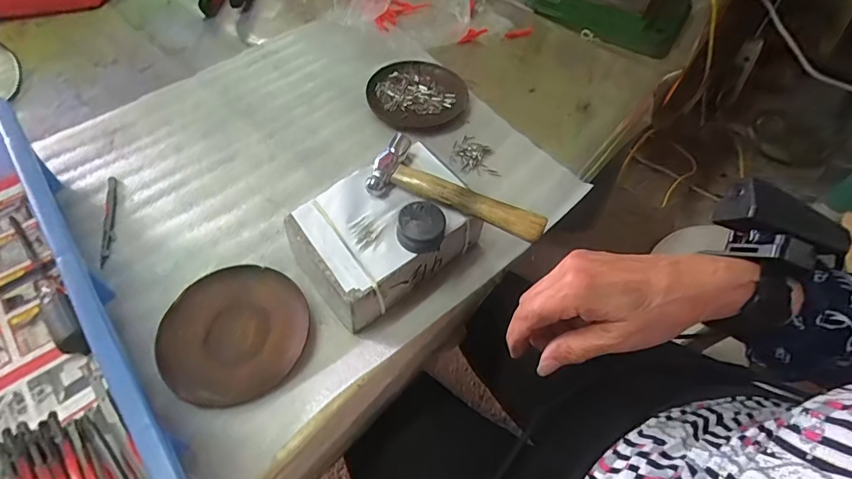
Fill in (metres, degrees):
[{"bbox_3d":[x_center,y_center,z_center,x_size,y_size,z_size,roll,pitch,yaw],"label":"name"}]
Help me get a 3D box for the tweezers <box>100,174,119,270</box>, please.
[{"bbox_3d":[-0.299,-0.018,0.435,0.009,0.007,0.107,-15,58,-12],"label":"tweezers"}]

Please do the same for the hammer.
[{"bbox_3d":[0.028,-0.043,0.384,0.149,0.022,0.058,21,58,12],"label":"hammer"}]

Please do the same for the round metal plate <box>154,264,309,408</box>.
[{"bbox_3d":[-0.153,0.076,0.373,0.114,0.015,0.111,1,56,-1],"label":"round metal plate"}]

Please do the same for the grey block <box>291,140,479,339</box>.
[{"bbox_3d":[-0.033,-0.005,0.405,0.151,0.060,0.107,-36,65,-24],"label":"grey block"}]

